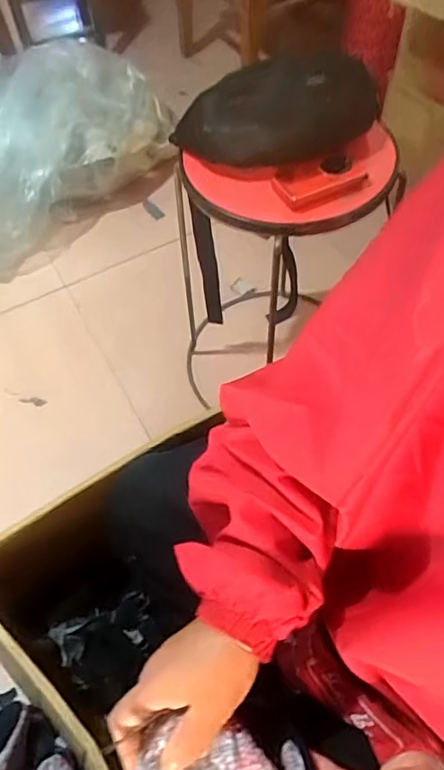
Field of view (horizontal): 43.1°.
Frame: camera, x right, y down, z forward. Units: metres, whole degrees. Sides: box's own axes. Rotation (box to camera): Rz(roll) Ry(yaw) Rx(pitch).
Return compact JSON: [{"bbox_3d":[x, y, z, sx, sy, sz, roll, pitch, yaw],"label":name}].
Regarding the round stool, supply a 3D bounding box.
[{"bbox_3d":[0.081,-0.187,0.927,0.276,0.569,0.272,-2,58,3],"label":"round stool"}]

